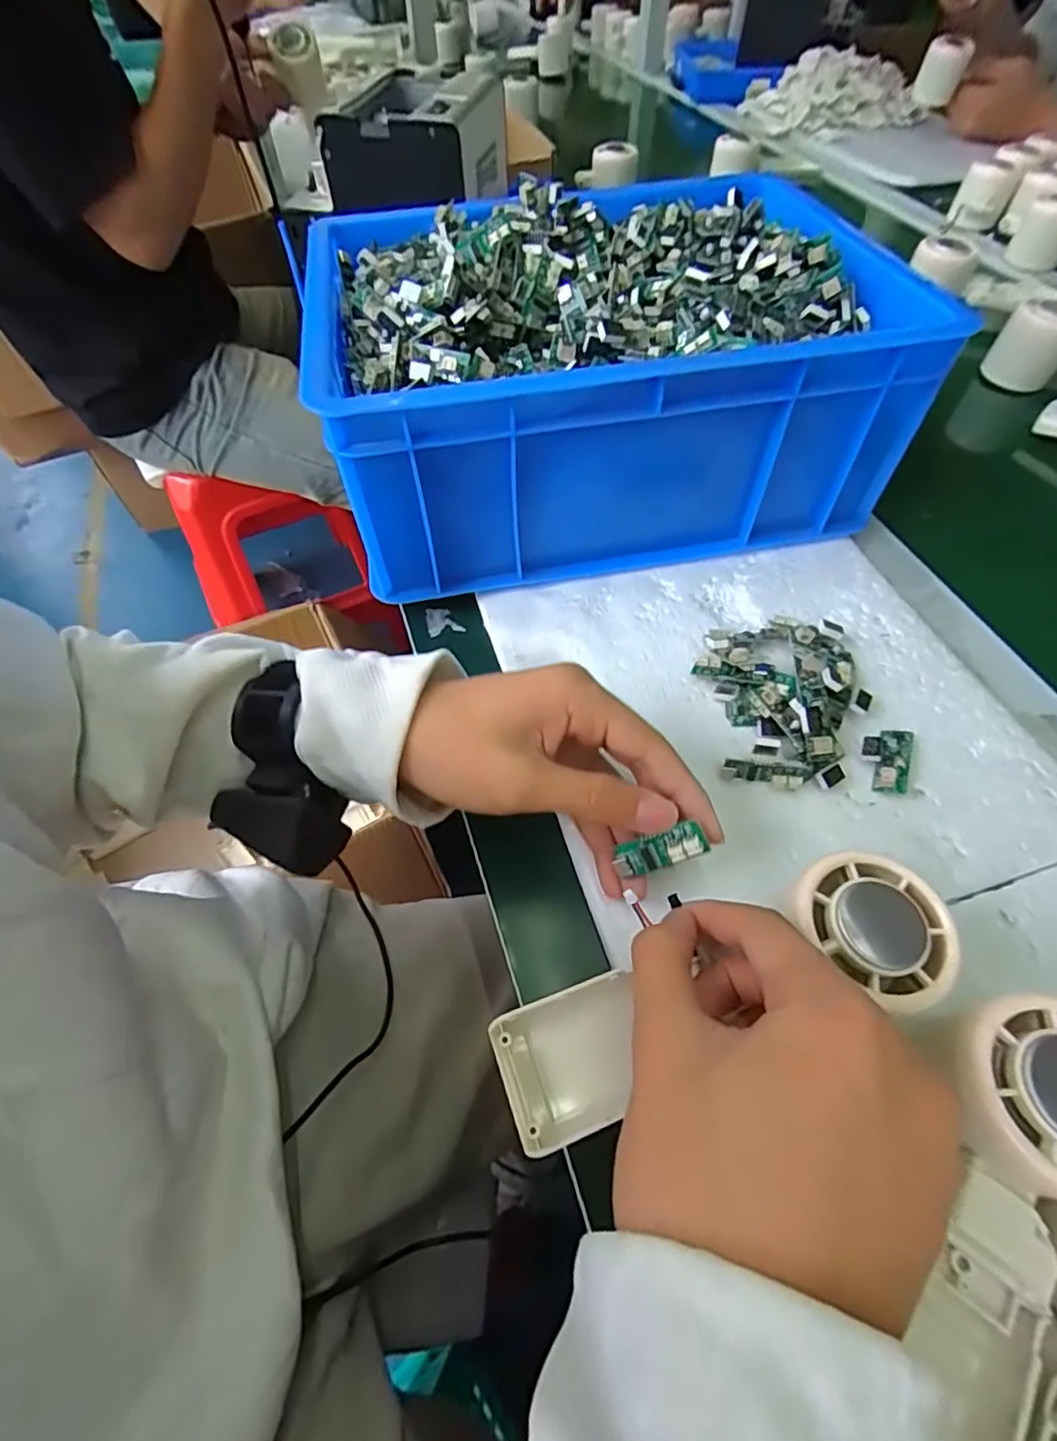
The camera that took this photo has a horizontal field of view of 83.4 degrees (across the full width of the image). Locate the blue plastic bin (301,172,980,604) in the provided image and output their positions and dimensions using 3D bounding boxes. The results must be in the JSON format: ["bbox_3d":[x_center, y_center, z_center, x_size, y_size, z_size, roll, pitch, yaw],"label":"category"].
[{"bbox_3d":[0.040,-0.234,0.396,0.327,0.133,0.251,-10,57,-5],"label":"blue plastic bin"}]

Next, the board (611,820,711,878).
[{"bbox_3d":[0.054,0.054,0.245,0.035,0.007,0.011,-25,52,27],"label":"board"}]

